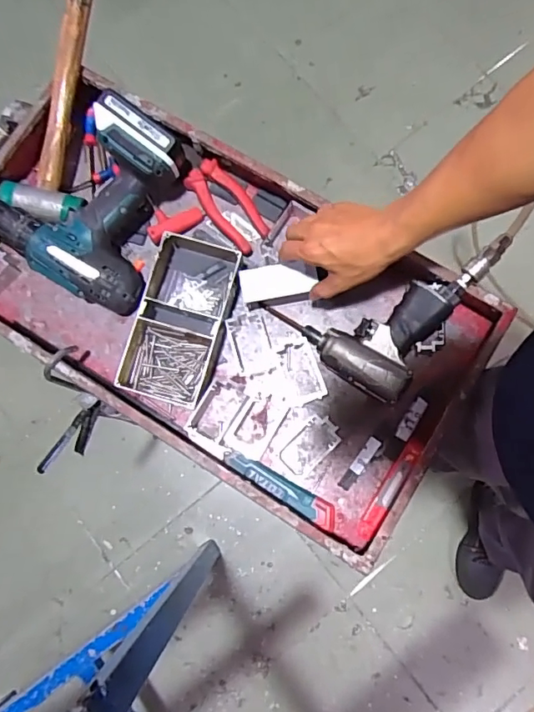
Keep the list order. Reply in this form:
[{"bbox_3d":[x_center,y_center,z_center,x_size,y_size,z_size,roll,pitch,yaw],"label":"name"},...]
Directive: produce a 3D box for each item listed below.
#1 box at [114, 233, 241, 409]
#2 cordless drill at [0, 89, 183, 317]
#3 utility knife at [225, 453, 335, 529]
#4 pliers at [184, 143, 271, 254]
[{"bbox_3d":[-0.108,-0.046,0.636,0.111,0.040,0.206,14,81,4],"label":"box"},{"bbox_3d":[-0.225,-0.202,0.638,0.227,0.107,0.227,32,83,7],"label":"cordless drill"},{"bbox_3d":[0.016,0.159,0.608,0.148,0.018,0.028,30,83,6],"label":"utility knife"},{"bbox_3d":[-0.059,-0.212,0.673,0.061,0.025,0.161,-36,81,-4],"label":"pliers"}]

